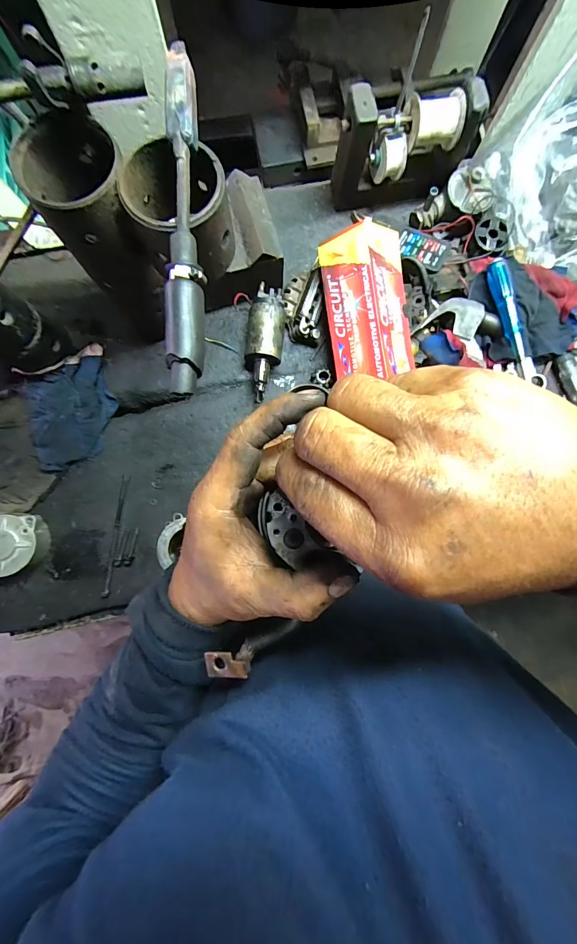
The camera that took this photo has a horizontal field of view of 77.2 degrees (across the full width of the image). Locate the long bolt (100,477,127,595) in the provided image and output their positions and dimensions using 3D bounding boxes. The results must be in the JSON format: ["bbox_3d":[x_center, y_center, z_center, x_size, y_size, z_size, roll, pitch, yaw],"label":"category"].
[{"bbox_3d":[-0.239,0.089,0.502,0.013,0.008,0.166,7,84,0],"label":"long bolt"}]

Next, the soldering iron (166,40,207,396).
[{"bbox_3d":[-0.081,-0.196,0.285,0.029,0.029,0.266,-1,84,-1],"label":"soldering iron"}]

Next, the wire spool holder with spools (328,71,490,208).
[{"bbox_3d":[0.148,-0.417,0.463,0.174,0.120,0.051,-10,84,-2],"label":"wire spool holder with spools"}]

